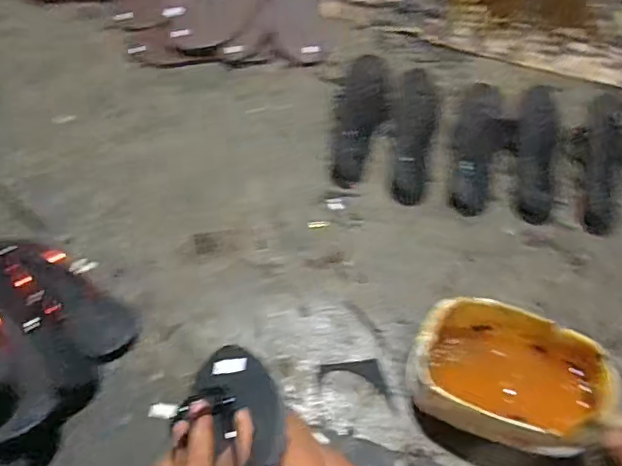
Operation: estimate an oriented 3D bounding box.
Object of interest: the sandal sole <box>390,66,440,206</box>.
[{"bbox_3d":[0.154,-0.138,0.830,0.063,0.014,0.201,7,73,1],"label":"sandal sole"}]

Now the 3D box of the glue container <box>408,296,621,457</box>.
[{"bbox_3d":[0.206,0.158,0.599,0.192,0.105,0.129,18,56,10],"label":"glue container"}]

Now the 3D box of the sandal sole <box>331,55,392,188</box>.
[{"bbox_3d":[0.076,-0.176,0.852,0.080,0.030,0.230,8,55,4],"label":"sandal sole"}]

